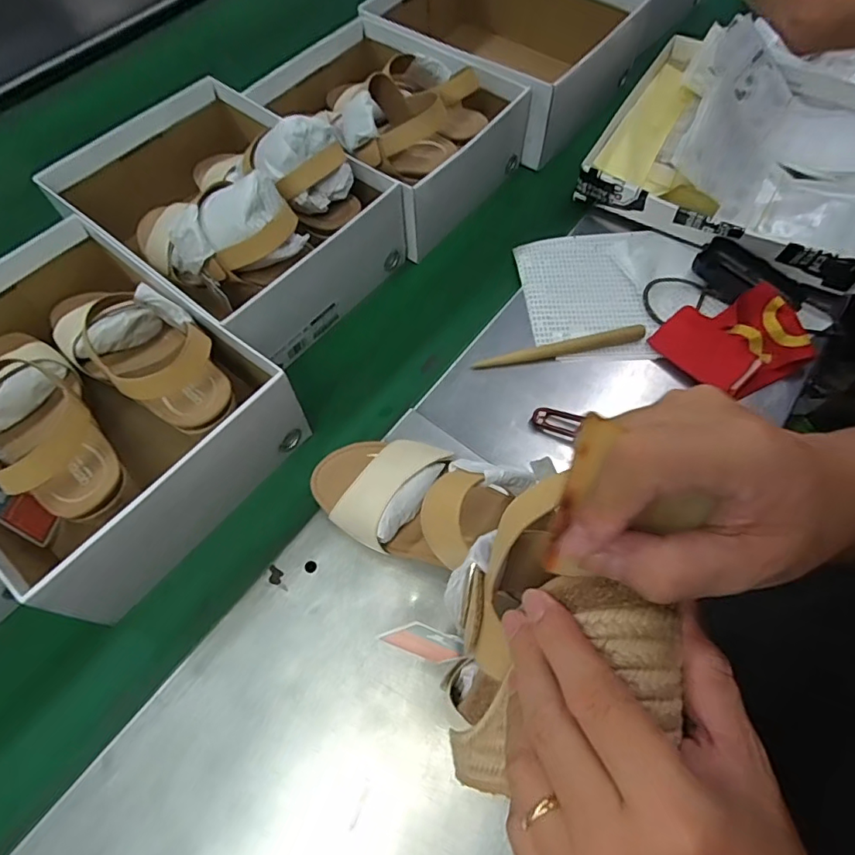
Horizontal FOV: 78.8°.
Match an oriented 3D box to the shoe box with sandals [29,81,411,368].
[{"bbox_3d":[-0.215,-0.240,0.553,0.306,0.144,0.234,37,69,19],"label":"shoe box with sandals"}]

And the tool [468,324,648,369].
[{"bbox_3d":[0.135,-0.080,0.532,0.175,0.014,0.016,-9,64,-8],"label":"tool"}]

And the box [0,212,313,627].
[{"bbox_3d":[-0.306,-0.028,0.465,0.316,0.114,0.231,35,69,18],"label":"box"}]

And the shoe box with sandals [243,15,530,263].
[{"bbox_3d":[-0.051,-0.395,0.656,0.209,0.135,0.335,-37,71,-20],"label":"shoe box with sandals"}]

